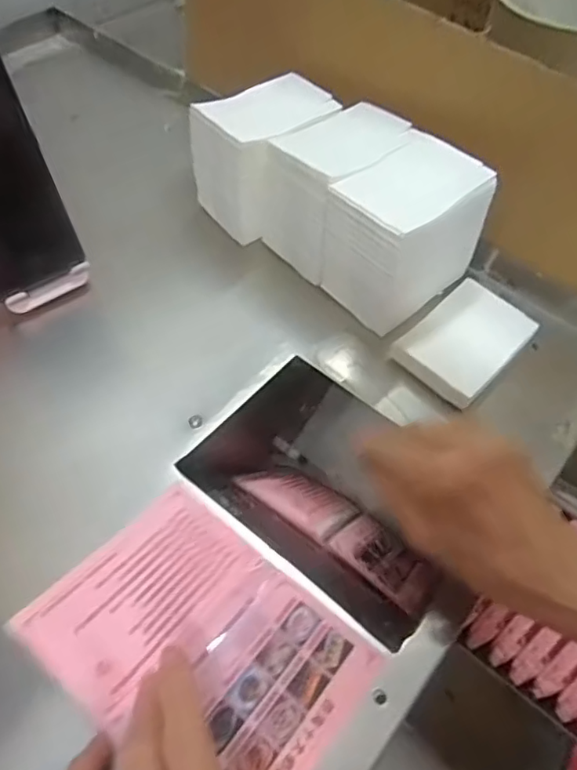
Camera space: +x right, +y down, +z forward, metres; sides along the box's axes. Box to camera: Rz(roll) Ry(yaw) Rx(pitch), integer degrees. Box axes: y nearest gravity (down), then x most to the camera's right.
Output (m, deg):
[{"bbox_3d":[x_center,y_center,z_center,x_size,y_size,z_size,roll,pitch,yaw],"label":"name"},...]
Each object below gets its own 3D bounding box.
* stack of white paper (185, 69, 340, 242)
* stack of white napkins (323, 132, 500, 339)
[{"bbox_3d":[-0.016,-0.189,0.487,0.104,0.095,0.080,-33,63,-25],"label":"stack of white paper"},{"bbox_3d":[0.084,-0.109,0.428,0.082,0.103,0.105,40,61,22],"label":"stack of white napkins"}]

